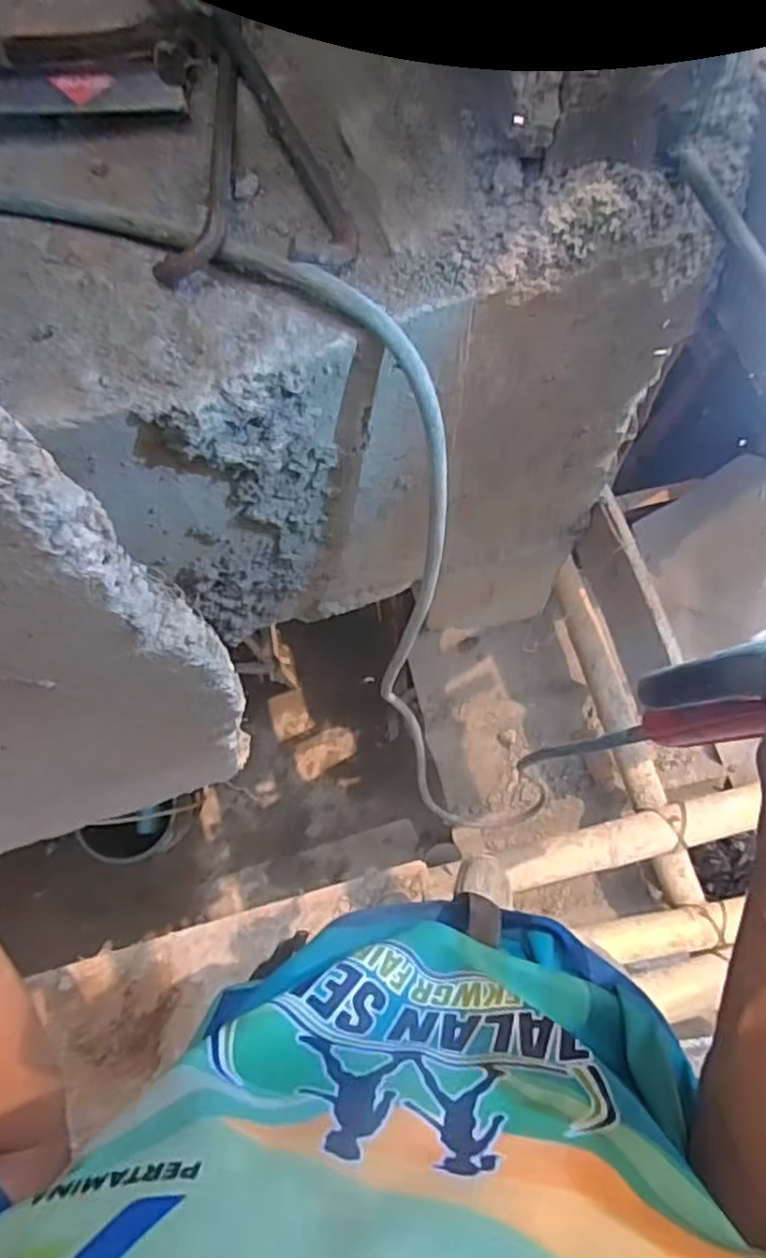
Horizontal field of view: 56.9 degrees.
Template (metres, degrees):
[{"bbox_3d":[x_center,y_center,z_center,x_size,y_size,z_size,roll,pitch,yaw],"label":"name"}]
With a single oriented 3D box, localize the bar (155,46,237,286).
[{"bbox_3d":[-0.092,-0.243,0.366,0.035,0.026,0.145,2,72,2],"label":"bar"}]

